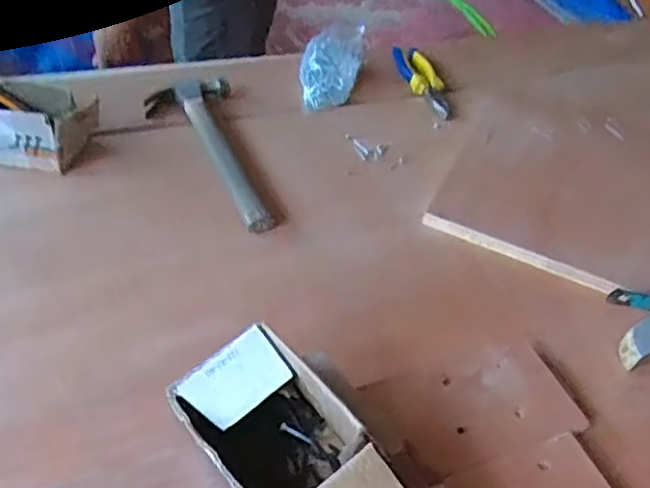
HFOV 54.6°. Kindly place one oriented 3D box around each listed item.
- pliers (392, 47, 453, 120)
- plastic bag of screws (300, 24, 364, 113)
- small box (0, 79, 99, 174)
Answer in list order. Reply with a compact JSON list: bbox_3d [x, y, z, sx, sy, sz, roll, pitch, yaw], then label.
[{"bbox_3d":[0.158,-0.263,1.003,0.053,0.029,0.171,-11,47,-18],"label":"pliers"},{"bbox_3d":[0.008,-0.274,0.974,0.092,0.064,0.169,11,44,3],"label":"plastic bag of screws"},{"bbox_3d":[-0.360,-0.147,0.757,0.147,0.082,0.080,8,44,0],"label":"small box"}]

